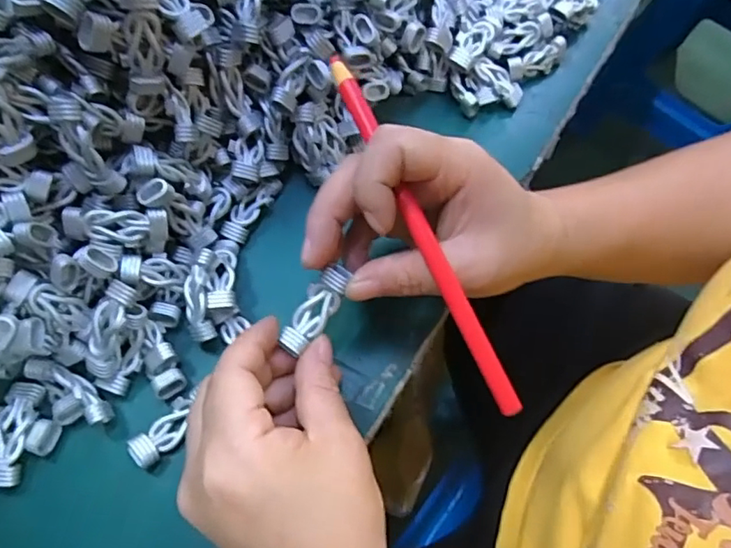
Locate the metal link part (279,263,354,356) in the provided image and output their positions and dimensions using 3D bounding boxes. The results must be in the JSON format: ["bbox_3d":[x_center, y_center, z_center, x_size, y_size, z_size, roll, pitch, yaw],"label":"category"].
[{"bbox_3d":[-0.022,0.015,0.249,0.015,0.009,0.042,36,91,14],"label":"metal link part"}]

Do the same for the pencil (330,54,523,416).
[{"bbox_3d":[0.024,-0.019,0.234,0.009,0.006,0.169,-25,85,-13],"label":"pencil"}]

